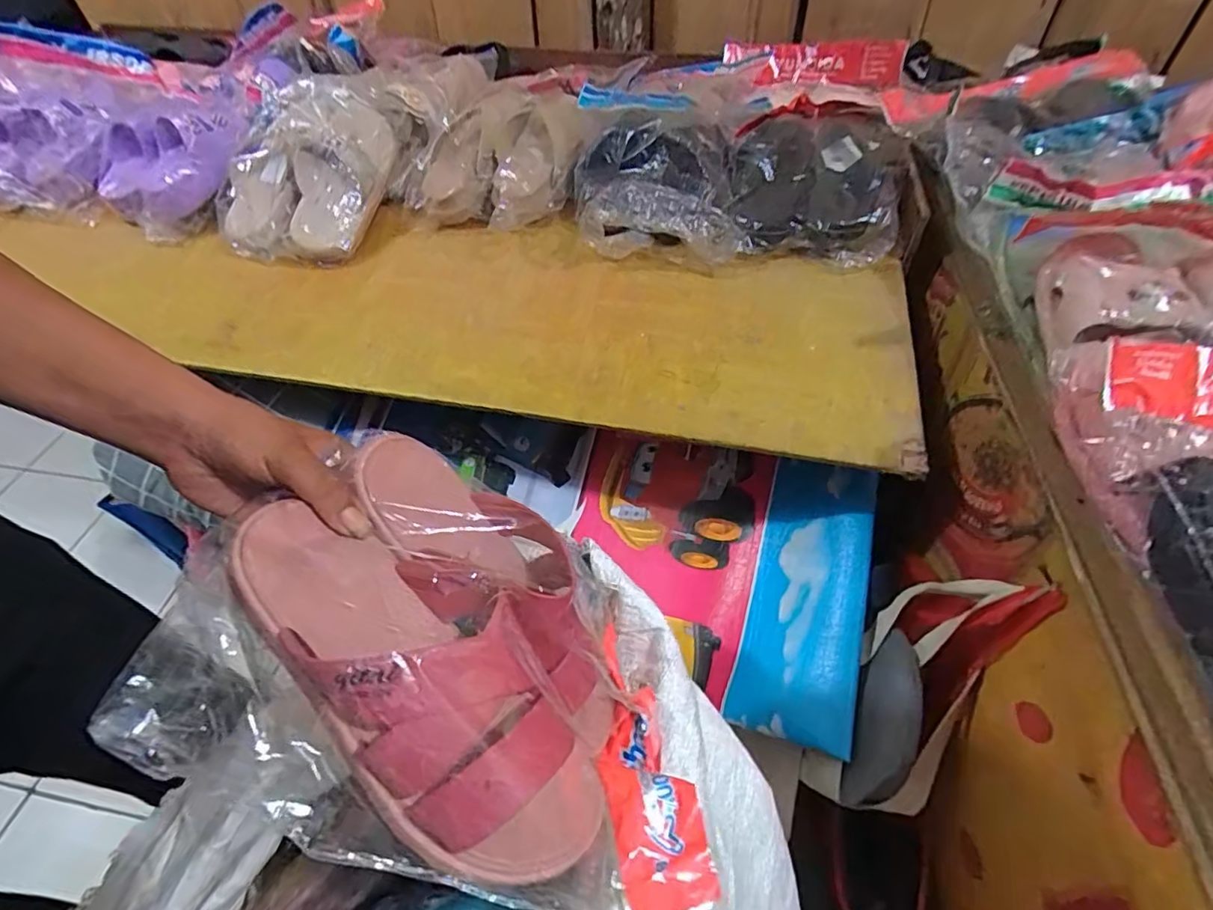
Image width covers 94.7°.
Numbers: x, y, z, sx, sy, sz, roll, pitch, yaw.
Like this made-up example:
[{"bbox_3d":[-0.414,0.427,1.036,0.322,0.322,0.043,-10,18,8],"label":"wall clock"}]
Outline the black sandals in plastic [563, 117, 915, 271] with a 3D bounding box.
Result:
[{"bbox_3d":[0.158,-0.328,0.666,0.375,0.090,0.207,1,51,2],"label":"black sandals in plastic"}]

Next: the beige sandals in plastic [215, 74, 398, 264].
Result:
[{"bbox_3d":[-0.369,-0.355,0.698,0.189,0.095,0.240,13,52,12],"label":"beige sandals in plastic"}]

